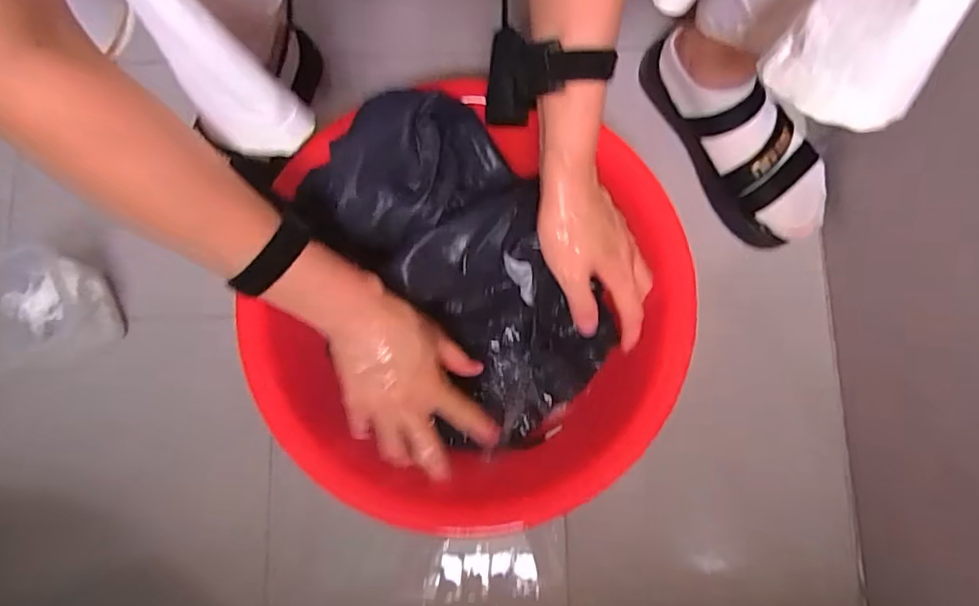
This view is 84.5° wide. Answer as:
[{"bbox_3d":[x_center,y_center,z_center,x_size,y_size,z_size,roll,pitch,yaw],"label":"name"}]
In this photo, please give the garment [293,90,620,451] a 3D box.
[{"bbox_3d":[-0.020,-0.022,0.499,0.175,0.073,0.327,-37,111,-6],"label":"garment"}]

